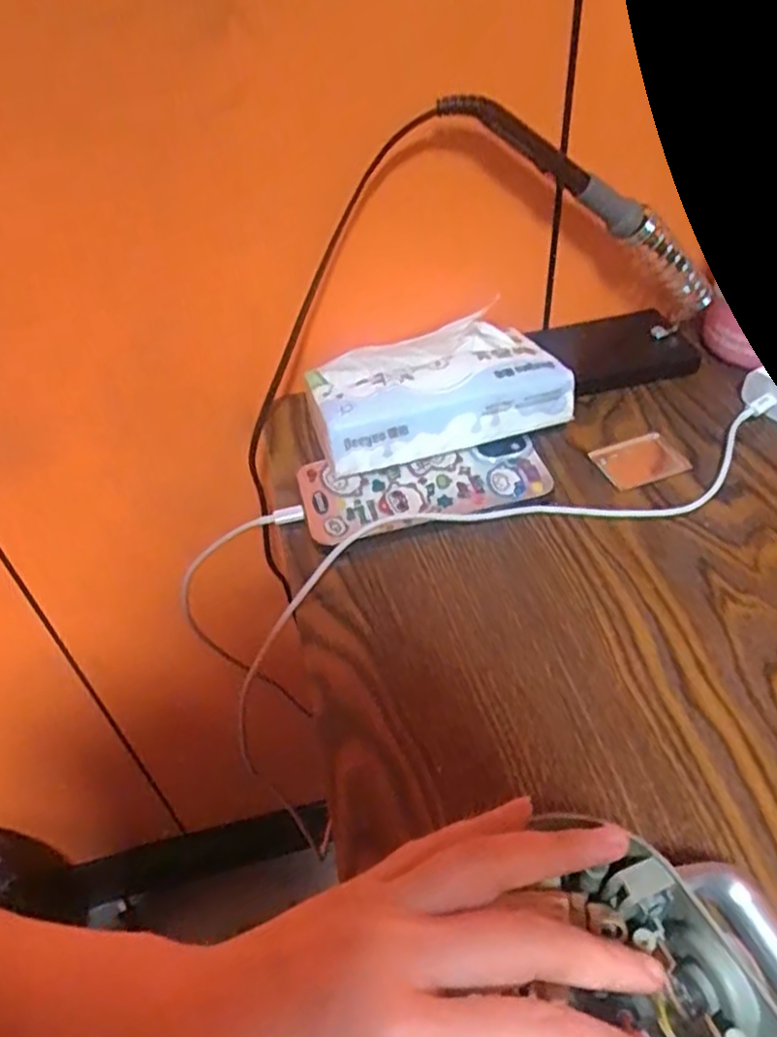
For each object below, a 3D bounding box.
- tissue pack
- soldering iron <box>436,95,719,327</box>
[{"bbox_3d":[0.026,-0.081,0.442,0.142,0.051,0.088,-15,46,-8],"label":"tissue pack"},{"bbox_3d":[0.126,-0.183,0.430,0.227,0.035,0.040,24,35,-32],"label":"soldering iron"}]

